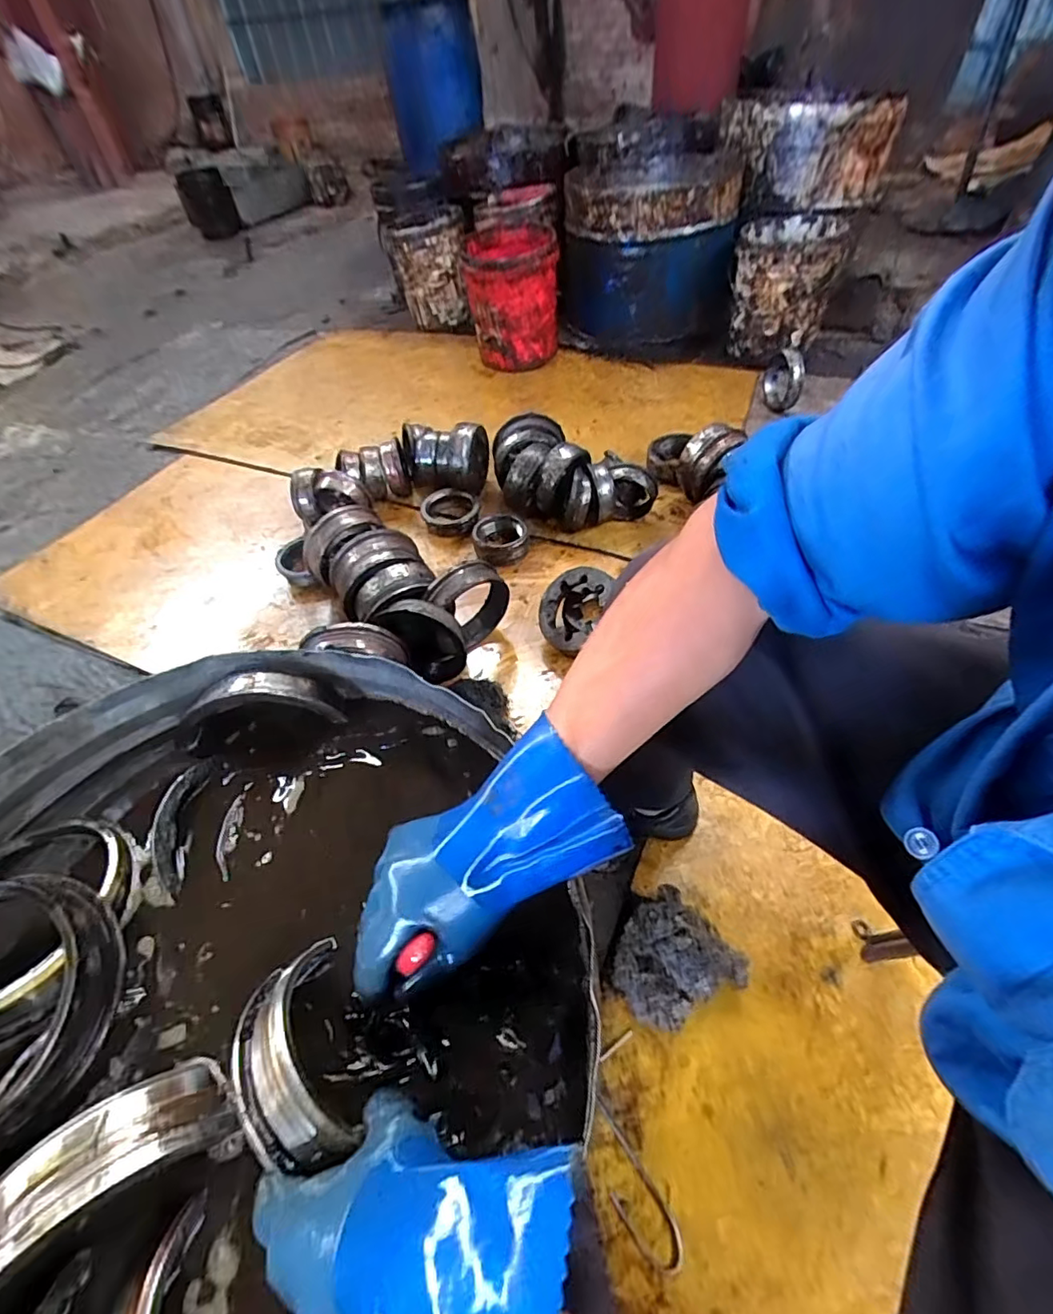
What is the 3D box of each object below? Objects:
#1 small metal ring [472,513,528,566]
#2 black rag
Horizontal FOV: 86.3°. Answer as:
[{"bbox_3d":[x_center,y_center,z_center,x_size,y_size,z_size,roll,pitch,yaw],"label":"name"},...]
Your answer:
[{"bbox_3d":[-0.059,-0.270,1.337,0.131,0.068,0.142,-3,49,3],"label":"small metal ring"},{"bbox_3d":[0.185,0.383,0.727,0.146,0.084,0.135,-22,52,-13],"label":"black rag"}]

